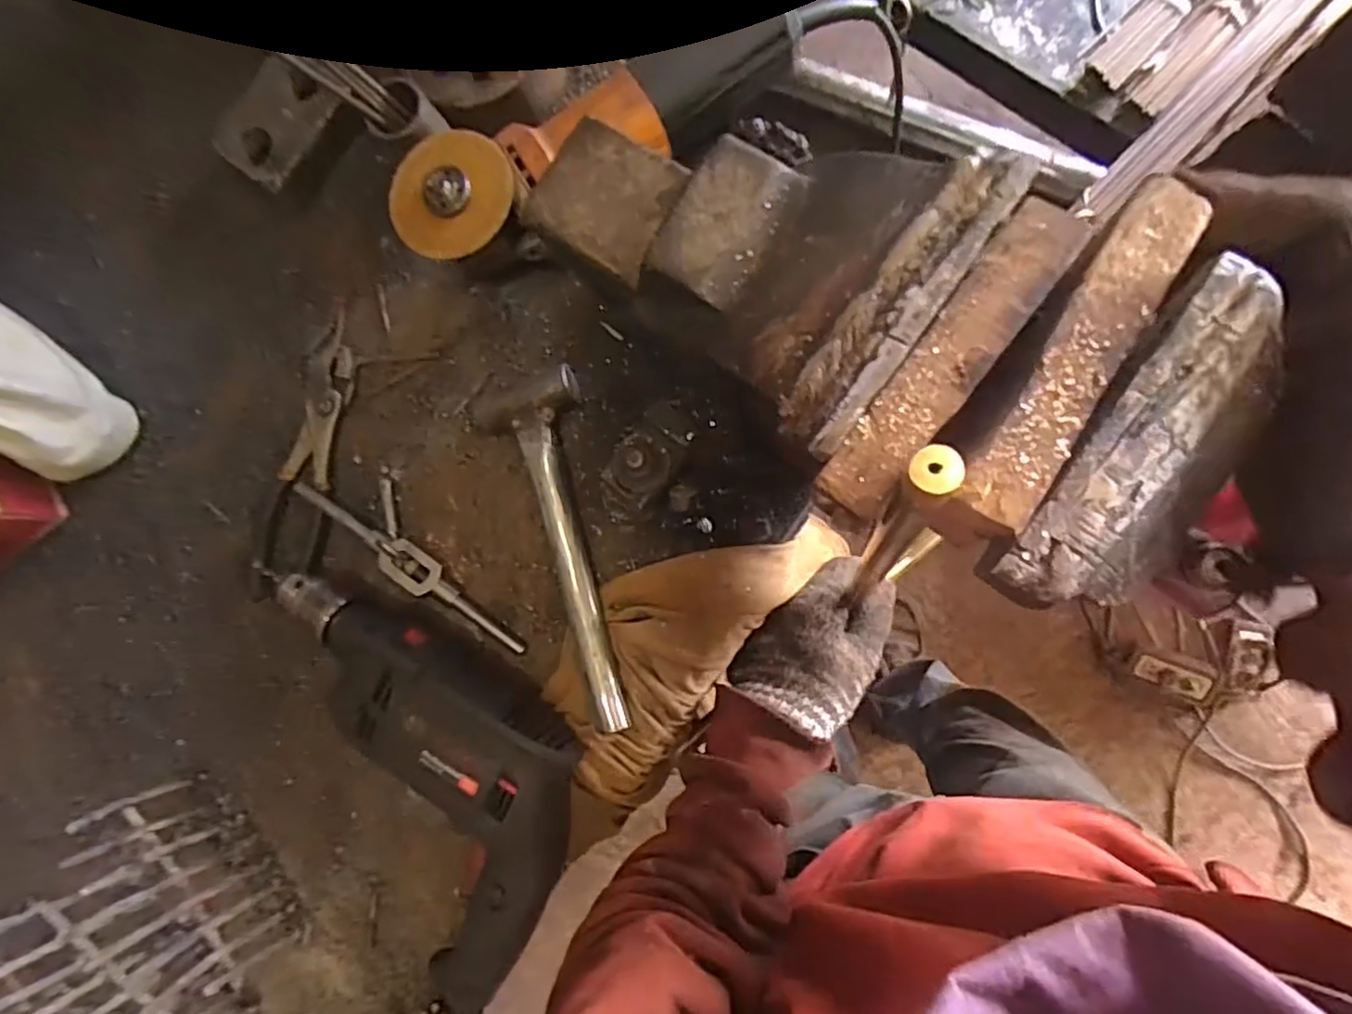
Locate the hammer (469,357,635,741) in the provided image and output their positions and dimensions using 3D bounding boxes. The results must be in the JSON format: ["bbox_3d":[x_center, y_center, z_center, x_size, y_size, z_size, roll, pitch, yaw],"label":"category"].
[{"bbox_3d":[-0.073,0.025,0.446,0.069,0.033,0.254,-18,83,5],"label":"hammer"}]

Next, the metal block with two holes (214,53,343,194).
[{"bbox_3d":[-0.304,-0.290,0.500,0.071,0.034,0.086,35,92,10],"label":"metal block with two holes"}]

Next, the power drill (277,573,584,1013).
[{"bbox_3d":[-0.197,0.205,0.428,0.248,0.069,0.242,26,88,8],"label":"power drill"}]

